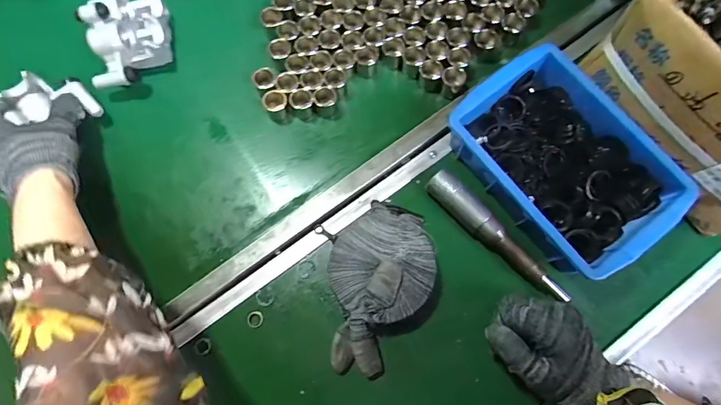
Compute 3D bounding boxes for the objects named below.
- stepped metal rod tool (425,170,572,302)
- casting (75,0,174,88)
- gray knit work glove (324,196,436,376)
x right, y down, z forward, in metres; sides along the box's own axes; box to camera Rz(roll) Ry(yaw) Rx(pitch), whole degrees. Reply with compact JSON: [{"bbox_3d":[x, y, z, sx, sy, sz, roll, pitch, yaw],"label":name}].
[{"bbox_3d":[0.134,0.034,0.403,0.024,0.021,0.168,-43,80,-9],"label":"stepped metal rod tool"},{"bbox_3d":[-0.250,-0.179,0.440,0.073,0.069,0.107,-6,77,-1],"label":"casting"},{"bbox_3d":[0.014,0.078,0.388,0.097,0.032,0.161,22,78,5],"label":"gray knit work glove"}]

